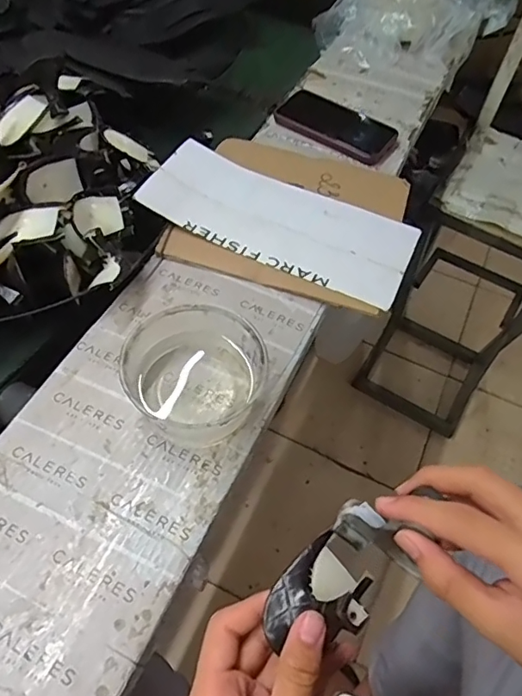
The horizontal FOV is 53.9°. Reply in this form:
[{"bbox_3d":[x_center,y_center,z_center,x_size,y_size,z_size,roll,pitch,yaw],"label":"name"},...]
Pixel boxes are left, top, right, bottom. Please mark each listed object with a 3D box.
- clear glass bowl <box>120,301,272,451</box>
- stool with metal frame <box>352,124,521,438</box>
[{"bbox_3d":[-0.058,0.021,0.446,0.106,0.062,0.101,1,56,-2],"label":"clear glass bowl"},{"bbox_3d":[0.479,-0.110,1.191,0.298,0.669,0.294,30,59,15],"label":"stool with metal frame"}]

